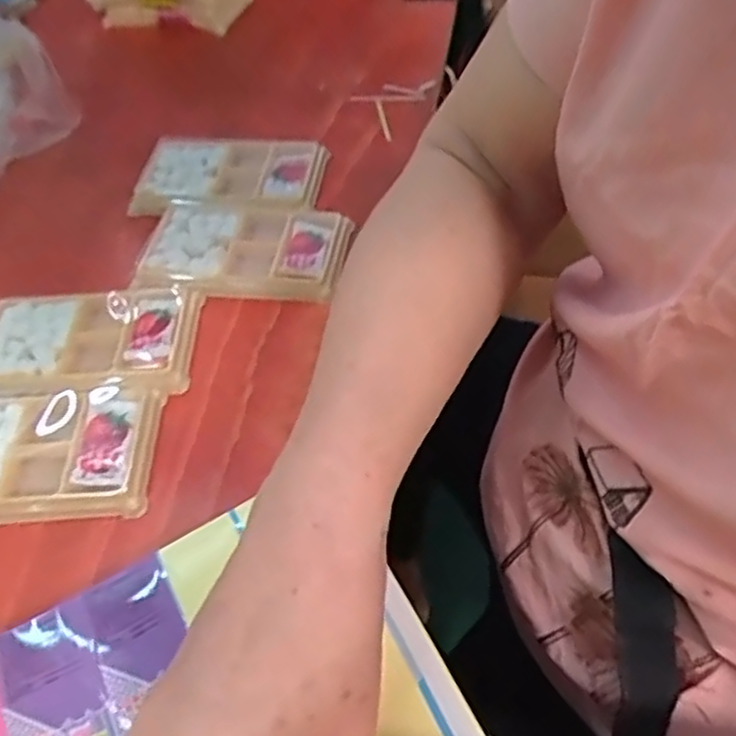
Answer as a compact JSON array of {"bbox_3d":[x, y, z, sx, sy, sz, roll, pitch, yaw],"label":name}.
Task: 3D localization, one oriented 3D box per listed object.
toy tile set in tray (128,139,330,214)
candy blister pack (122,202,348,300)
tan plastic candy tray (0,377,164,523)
[{"bbox_3d":[-0.102,-0.146,0.539,0.133,0.021,0.073,6,51,10],"label":"toy tile set in tray"},{"bbox_3d":[-0.081,-0.081,0.482,0.130,0.015,0.086,1,51,6],"label":"candy blister pack"},{"bbox_3d":[-0.186,0.043,0.391,0.134,0.016,0.081,-4,50,2],"label":"tan plastic candy tray"}]

